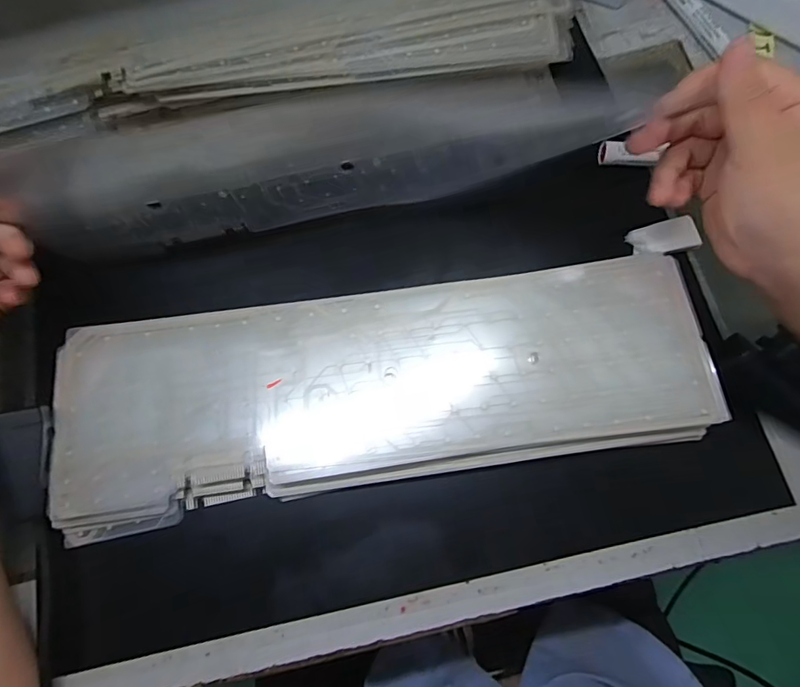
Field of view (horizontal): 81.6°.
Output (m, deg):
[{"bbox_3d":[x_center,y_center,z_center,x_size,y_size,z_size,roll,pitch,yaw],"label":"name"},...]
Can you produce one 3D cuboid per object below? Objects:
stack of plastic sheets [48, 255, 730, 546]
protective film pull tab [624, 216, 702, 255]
[{"bbox_3d":[-0.017,0.028,0.308,0.414,0.029,0.126,-8,74,0],"label":"stack of plastic sheets"},{"bbox_3d":[0.190,-0.076,0.333,0.046,0.012,0.024,-15,74,-1],"label":"protective film pull tab"}]

